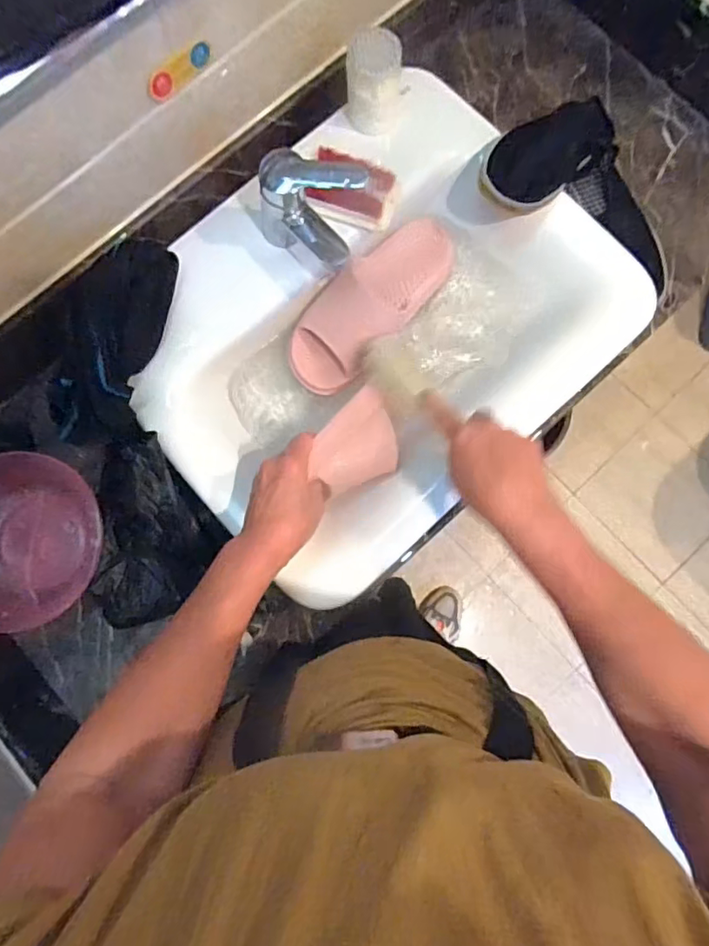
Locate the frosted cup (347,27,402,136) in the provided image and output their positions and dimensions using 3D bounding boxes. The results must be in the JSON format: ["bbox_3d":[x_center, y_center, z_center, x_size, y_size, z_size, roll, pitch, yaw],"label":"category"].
[{"bbox_3d":[0.020,-0.407,0.563,0.056,0.080,0.055,0,81,1],"label":"frosted cup"}]

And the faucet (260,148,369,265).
[{"bbox_3d":[-0.049,-0.256,0.548,0.107,0.089,0.092,13,82,3],"label":"faucet"}]

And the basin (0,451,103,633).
[{"bbox_3d":[-0.384,0.083,0.623,0.185,0.077,0.193,0,81,1],"label":"basin"}]

